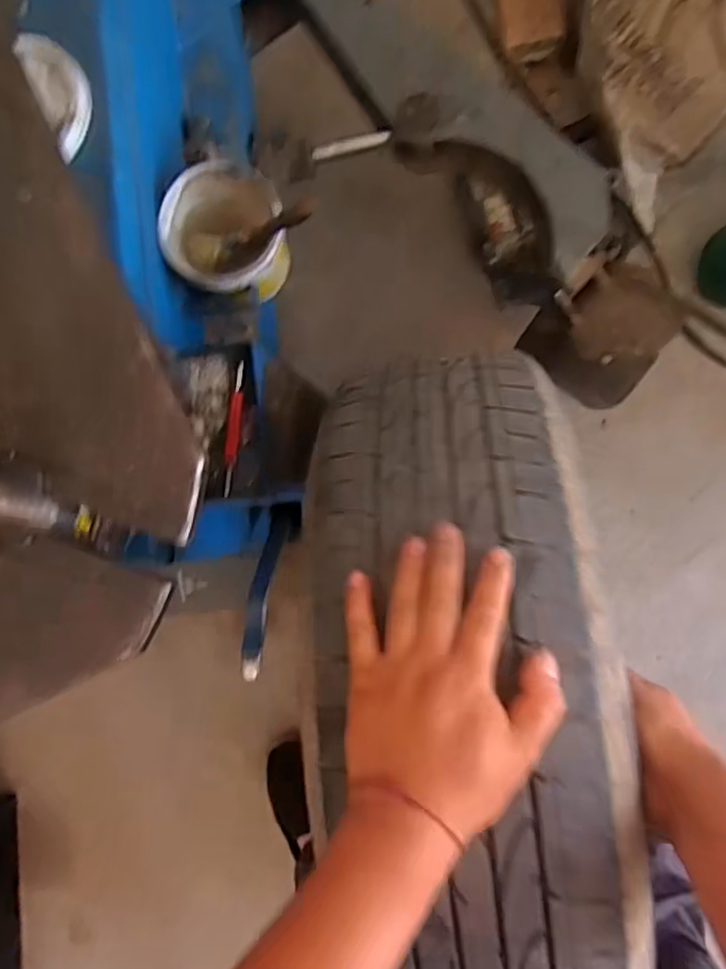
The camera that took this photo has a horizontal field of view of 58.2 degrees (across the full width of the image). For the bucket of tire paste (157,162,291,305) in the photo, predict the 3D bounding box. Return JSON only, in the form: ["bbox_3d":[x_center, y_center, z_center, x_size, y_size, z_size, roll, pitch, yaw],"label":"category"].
[{"bbox_3d":[-0.146,-0.270,0.708,0.123,0.090,0.124,0,88,8],"label":"bucket of tire paste"}]

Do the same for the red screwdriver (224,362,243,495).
[{"bbox_3d":[-0.126,-0.053,0.633,0.013,0.008,0.126,7,89,8],"label":"red screwdriver"}]

